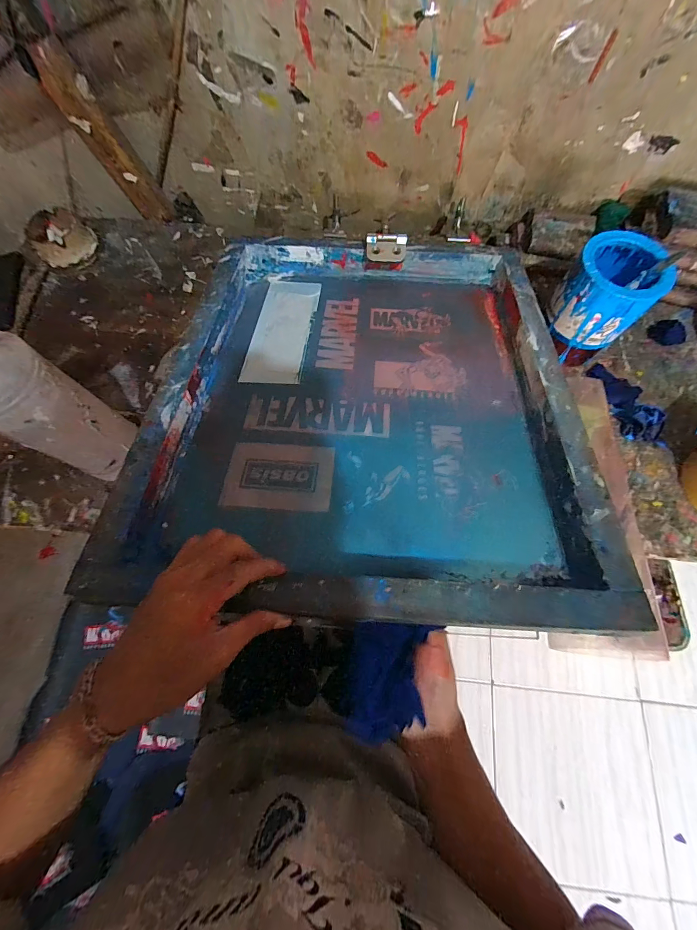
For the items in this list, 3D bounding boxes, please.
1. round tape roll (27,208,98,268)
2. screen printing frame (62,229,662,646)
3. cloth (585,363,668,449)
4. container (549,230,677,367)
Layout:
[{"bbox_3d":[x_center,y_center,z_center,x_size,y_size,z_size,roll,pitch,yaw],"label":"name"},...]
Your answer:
[{"bbox_3d":[-0.488,-0.385,0.598,0.090,0.035,0.102,-41,76,-13],"label":"round tape roll"},{"bbox_3d":[0.025,-0.106,0.426,0.442,0.042,0.523,4,58,1],"label":"screen printing frame"},{"bbox_3d":[0.404,-0.093,0.498,0.051,0.034,0.144,-17,72,-6],"label":"cloth"},{"bbox_3d":[0.344,-0.225,0.488,0.106,0.131,0.110,41,76,12],"label":"container"}]

